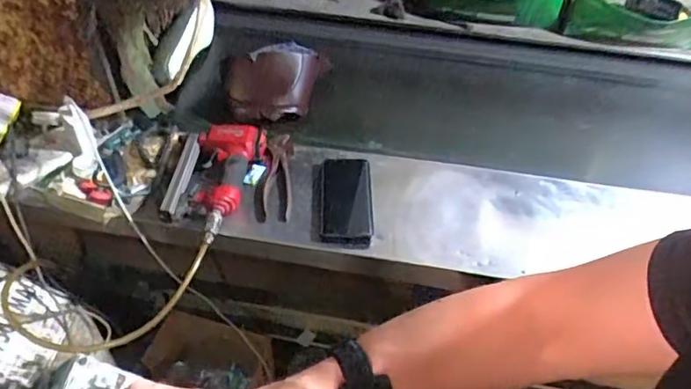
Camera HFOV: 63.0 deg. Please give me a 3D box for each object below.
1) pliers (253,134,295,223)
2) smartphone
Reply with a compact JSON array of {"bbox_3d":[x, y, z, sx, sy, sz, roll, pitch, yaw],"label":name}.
[{"bbox_3d":[-0.112,-0.027,0.895,0.055,0.020,0.172,1,47,-2],"label":"pliers"},{"bbox_3d":[0.001,0.002,0.856,0.074,0.007,0.139,0,57,-3],"label":"smartphone"}]

